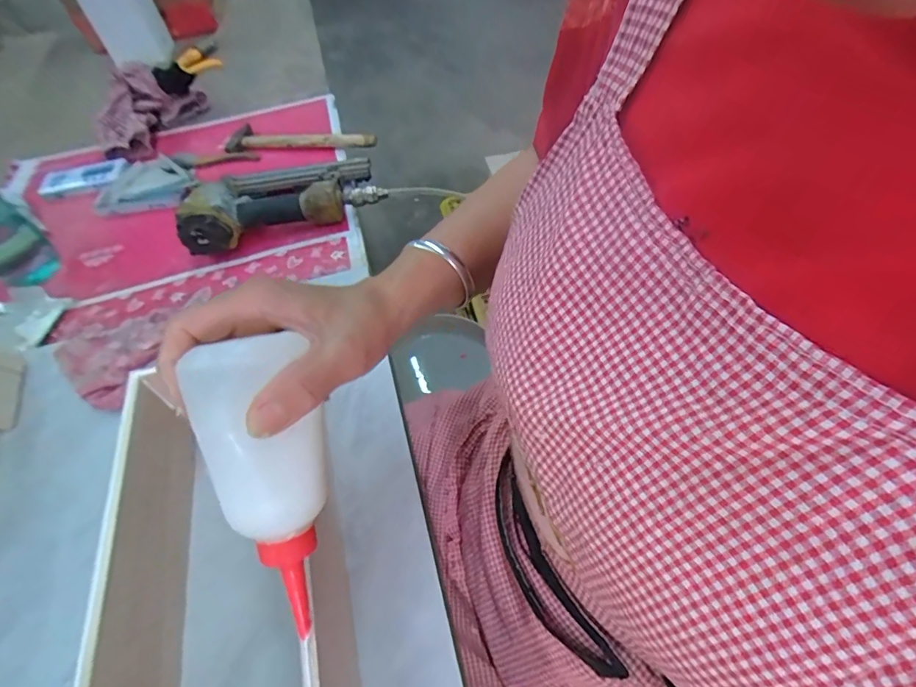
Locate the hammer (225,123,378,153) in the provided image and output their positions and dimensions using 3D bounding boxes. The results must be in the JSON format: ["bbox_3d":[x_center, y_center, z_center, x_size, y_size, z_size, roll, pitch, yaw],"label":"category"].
[{"bbox_3d":[-0.245,-0.327,0.760,0.239,0.021,0.076,-2,51,5],"label":"hammer"}]

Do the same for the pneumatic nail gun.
[{"bbox_3d":[-0.231,-0.199,0.638,0.245,0.071,0.146,-15,51,-6],"label":"pneumatic nail gun"}]

